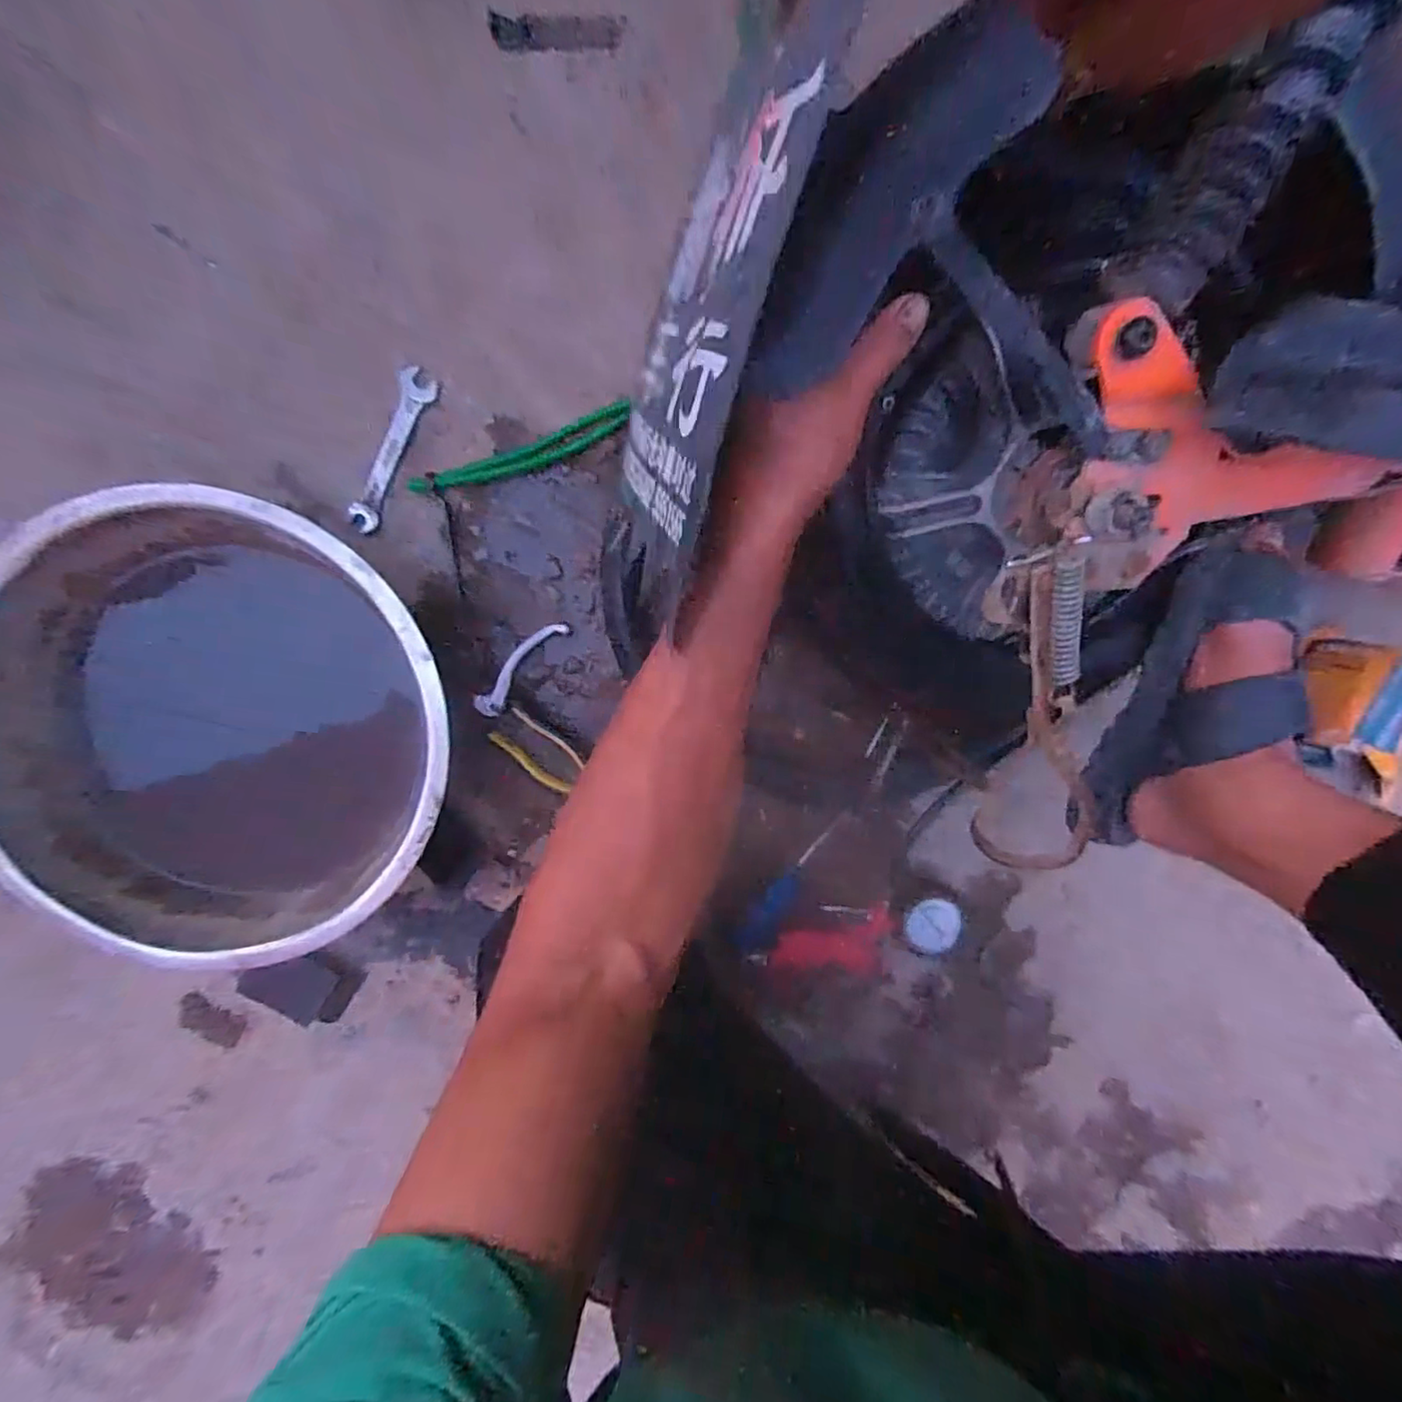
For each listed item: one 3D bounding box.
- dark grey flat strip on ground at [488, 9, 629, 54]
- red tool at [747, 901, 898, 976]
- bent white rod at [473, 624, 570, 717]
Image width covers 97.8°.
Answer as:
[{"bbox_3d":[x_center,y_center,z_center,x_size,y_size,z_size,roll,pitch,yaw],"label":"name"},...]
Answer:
[{"bbox_3d":[-0.121,-0.566,0.518,0.111,0.004,0.023,-2,115,-3],"label":"dark grey flat strip on ground"},{"bbox_3d":[0.124,0.243,0.616,0.141,0.015,0.067,-3,97,-2],"label":"red tool"},{"bbox_3d":[-0.171,-0.032,0.579,0.026,0.011,0.113,40,94,-6],"label":"bent white rod"}]

